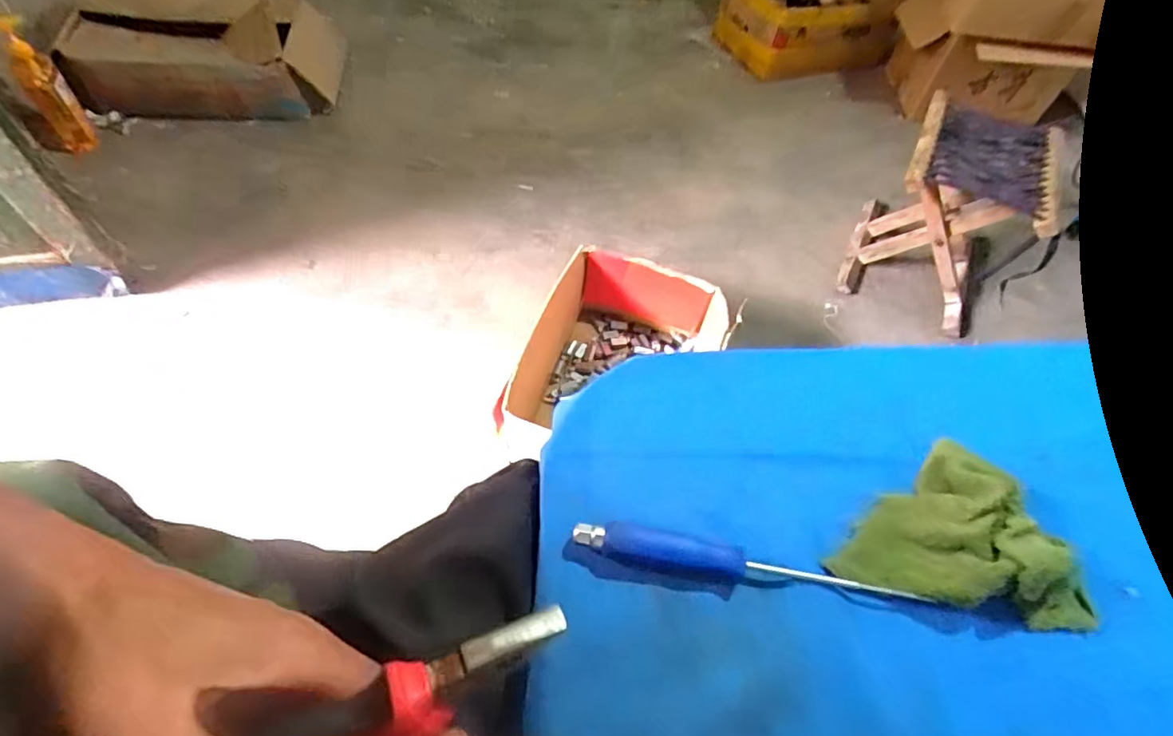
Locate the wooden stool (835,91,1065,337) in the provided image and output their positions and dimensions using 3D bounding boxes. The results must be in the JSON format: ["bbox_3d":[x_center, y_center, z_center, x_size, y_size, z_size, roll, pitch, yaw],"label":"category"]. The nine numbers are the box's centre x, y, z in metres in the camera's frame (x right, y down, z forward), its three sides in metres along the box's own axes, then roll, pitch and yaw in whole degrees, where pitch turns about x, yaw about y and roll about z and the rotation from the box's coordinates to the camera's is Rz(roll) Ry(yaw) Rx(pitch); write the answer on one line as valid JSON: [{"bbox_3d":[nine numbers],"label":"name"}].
[{"bbox_3d":[0.763,-0.321,1.259,0.291,0.304,0.314,28,59,13],"label":"wooden stool"}]

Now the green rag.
[{"bbox_3d":[0.210,0.107,0.319,0.108,0.032,0.107,-32,65,-23],"label":"green rag"}]

